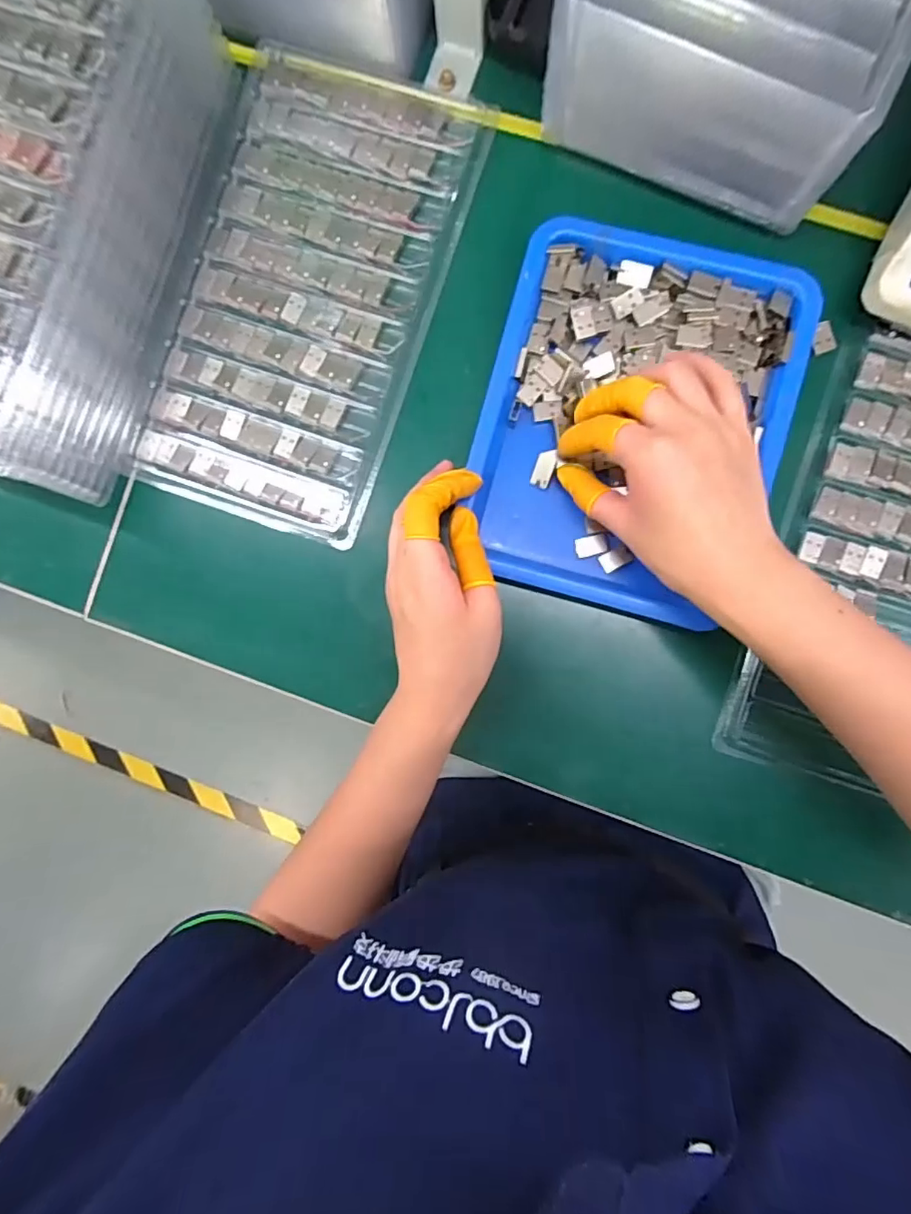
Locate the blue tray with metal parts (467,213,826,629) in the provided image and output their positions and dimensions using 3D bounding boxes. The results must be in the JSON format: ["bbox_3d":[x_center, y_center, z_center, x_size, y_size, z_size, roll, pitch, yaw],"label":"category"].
[{"bbox_3d":[0.105,-0.112,0.331,0.174,0.019,0.220,15,93,5],"label":"blue tray with metal parts"}]

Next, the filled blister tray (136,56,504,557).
[{"bbox_3d":[-0.096,-0.200,0.354,0.156,0.016,0.288,19,91,4],"label":"filled blister tray"}]

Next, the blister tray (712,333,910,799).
[{"bbox_3d":[0.278,-0.017,0.330,0.160,0.017,0.266,19,91,4],"label":"blister tray"}]

